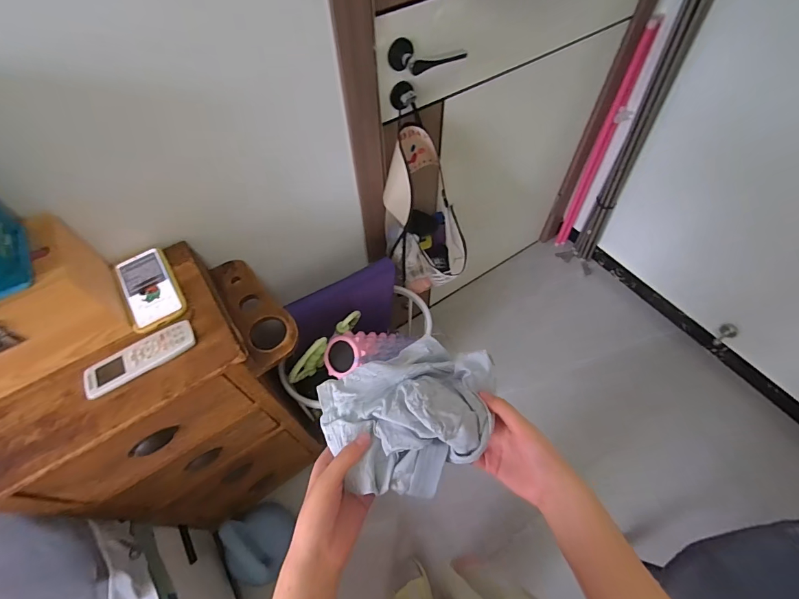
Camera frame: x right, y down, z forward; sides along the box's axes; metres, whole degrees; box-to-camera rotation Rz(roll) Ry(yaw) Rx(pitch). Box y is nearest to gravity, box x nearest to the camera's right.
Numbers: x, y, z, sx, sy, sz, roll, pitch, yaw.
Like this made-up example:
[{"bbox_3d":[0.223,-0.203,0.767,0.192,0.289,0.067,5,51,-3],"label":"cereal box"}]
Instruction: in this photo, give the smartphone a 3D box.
[{"bbox_3d":[-0.429,-0.021,0.659,0.084,0.012,0.162,-29,62,-15],"label":"smartphone"}]

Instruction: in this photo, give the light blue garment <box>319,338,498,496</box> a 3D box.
[{"bbox_3d":[0.016,0.109,0.378,0.169,0.056,0.127,-23,60,-12],"label":"light blue garment"}]

